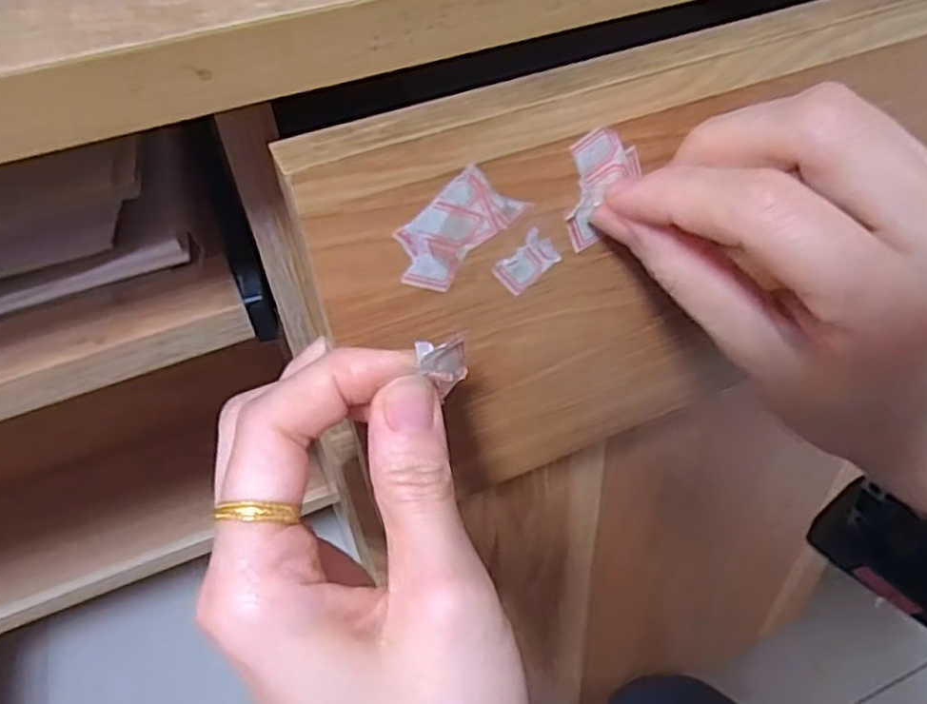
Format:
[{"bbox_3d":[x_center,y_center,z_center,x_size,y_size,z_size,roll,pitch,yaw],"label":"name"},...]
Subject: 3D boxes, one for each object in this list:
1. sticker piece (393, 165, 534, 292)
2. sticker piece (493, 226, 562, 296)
[{"bbox_3d":[-0.003,-0.033,0.185,0.035,0.024,0.004,-42,46,8],"label":"sticker piece"},{"bbox_3d":[0.018,-0.026,0.202,0.018,0.016,0.004,-40,46,8],"label":"sticker piece"}]

